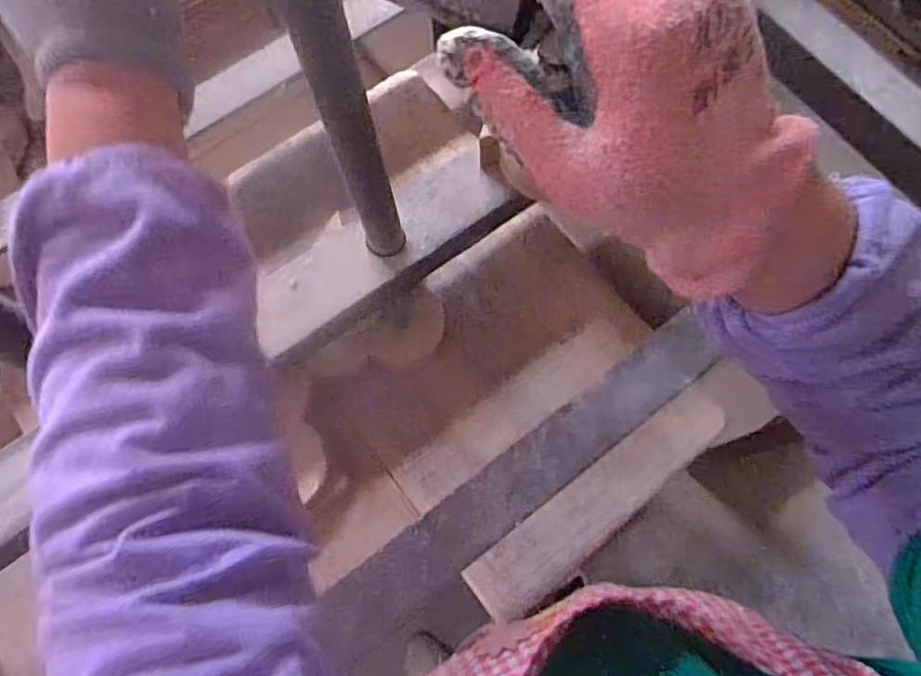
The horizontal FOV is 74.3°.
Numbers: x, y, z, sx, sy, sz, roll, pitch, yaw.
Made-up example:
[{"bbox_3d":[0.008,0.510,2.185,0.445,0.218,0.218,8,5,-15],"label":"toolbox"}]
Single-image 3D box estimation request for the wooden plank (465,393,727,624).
[{"bbox_3d":[0.120,0.138,0.507,0.252,0.027,0.055,-36,74,-11],"label":"wooden plank"}]

